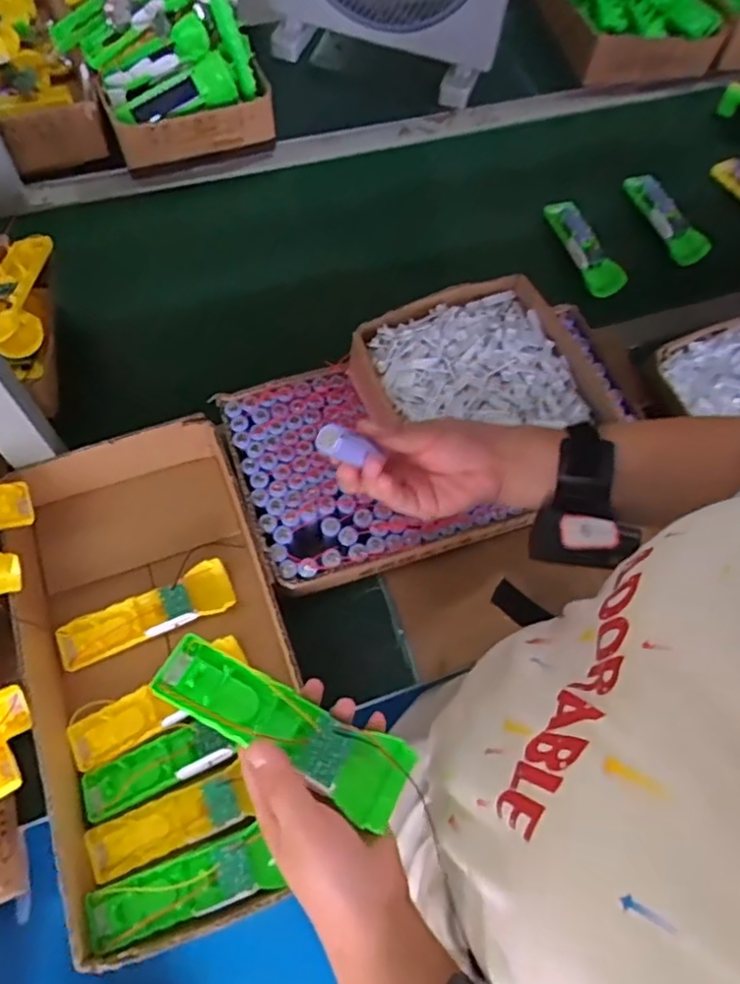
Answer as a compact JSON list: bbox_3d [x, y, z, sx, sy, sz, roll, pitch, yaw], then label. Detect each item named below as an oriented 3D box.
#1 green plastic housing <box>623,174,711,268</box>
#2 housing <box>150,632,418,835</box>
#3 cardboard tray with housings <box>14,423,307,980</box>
[{"bbox_3d":[0.402,-0.371,0.889,0.046,0.033,0.147,-42,93,-20],"label":"green plastic housing"},{"bbox_3d":[-0.054,0.140,0.395,0.164,0.025,0.044,26,66,8],"label":"housing"},{"bbox_3d":[-0.185,0.148,0.590,0.217,0.077,0.423,-17,67,-11],"label":"cardboard tray with housings"}]

